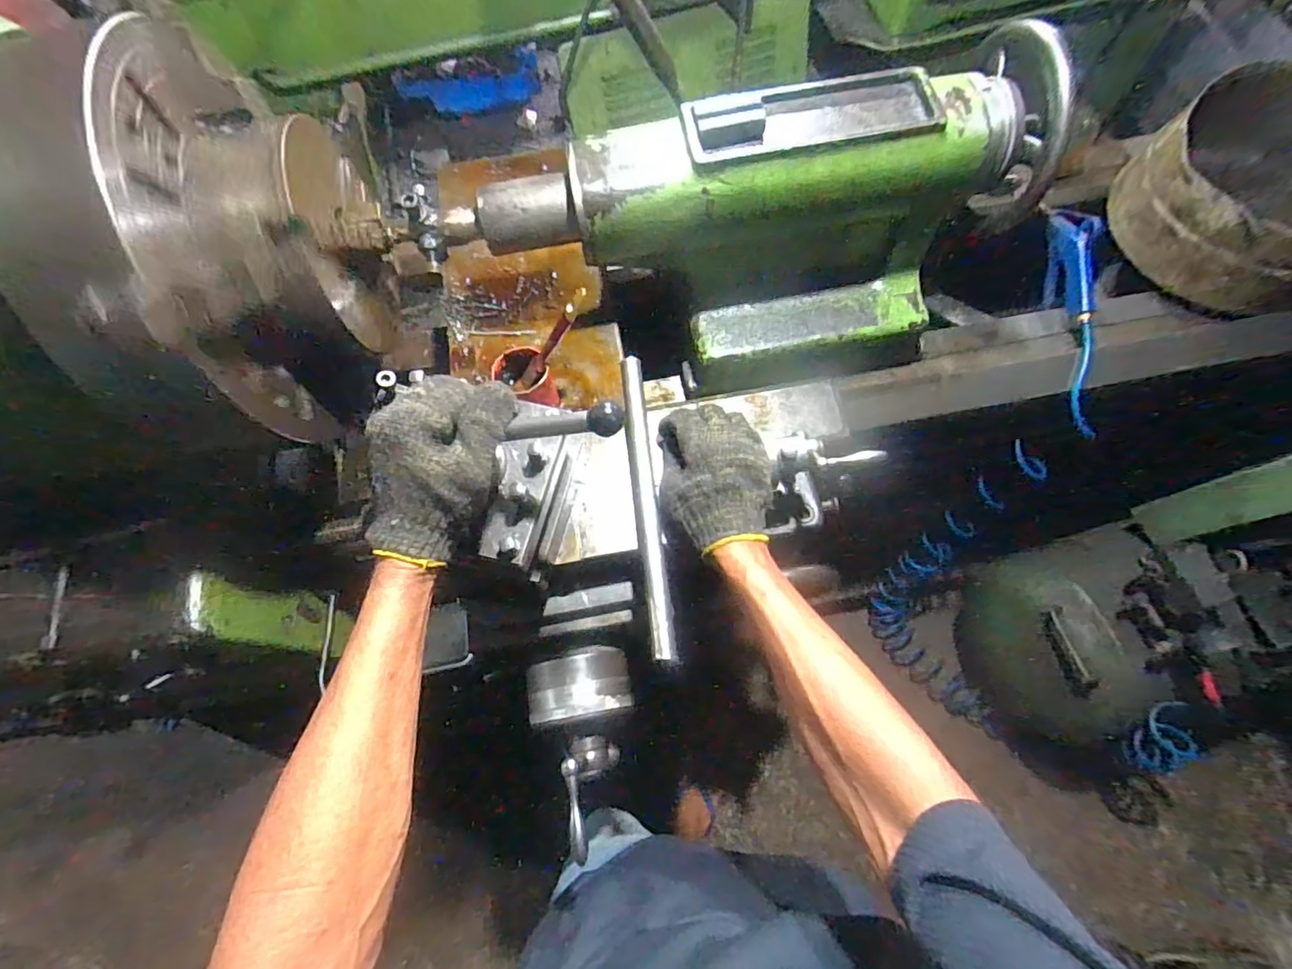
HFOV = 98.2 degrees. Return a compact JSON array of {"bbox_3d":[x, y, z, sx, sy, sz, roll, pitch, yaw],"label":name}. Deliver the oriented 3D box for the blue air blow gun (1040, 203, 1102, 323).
[{"bbox_3d":[0.587,-0.310,0.773,0.030,0.071,0.174,-6,86,0],"label":"blue air blow gun"}]

